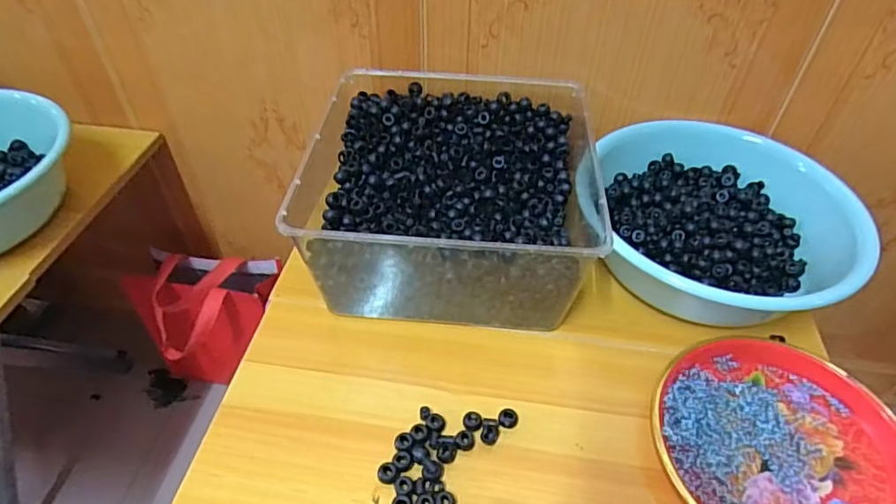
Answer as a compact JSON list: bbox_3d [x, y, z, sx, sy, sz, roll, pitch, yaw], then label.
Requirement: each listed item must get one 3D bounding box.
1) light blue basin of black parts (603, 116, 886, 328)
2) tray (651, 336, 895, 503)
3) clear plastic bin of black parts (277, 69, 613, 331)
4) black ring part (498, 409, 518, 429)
[{"bbox_3d":[0.310,-0.039,0.636,0.249,0.094,0.241,1,46,-1],"label":"light blue basin of black parts"},{"bbox_3d":[0.296,0.175,0.490,0.208,0.031,0.218,1,46,-1],"label":"tray"},{"bbox_3d":[0.006,-0.064,0.606,0.281,0.128,0.283,5,47,3],"label":"clear plastic bin of black parts"},{"bbox_3d":[0.057,0.156,0.516,0.018,0.010,0.016,9,47,7],"label":"black ring part"}]

